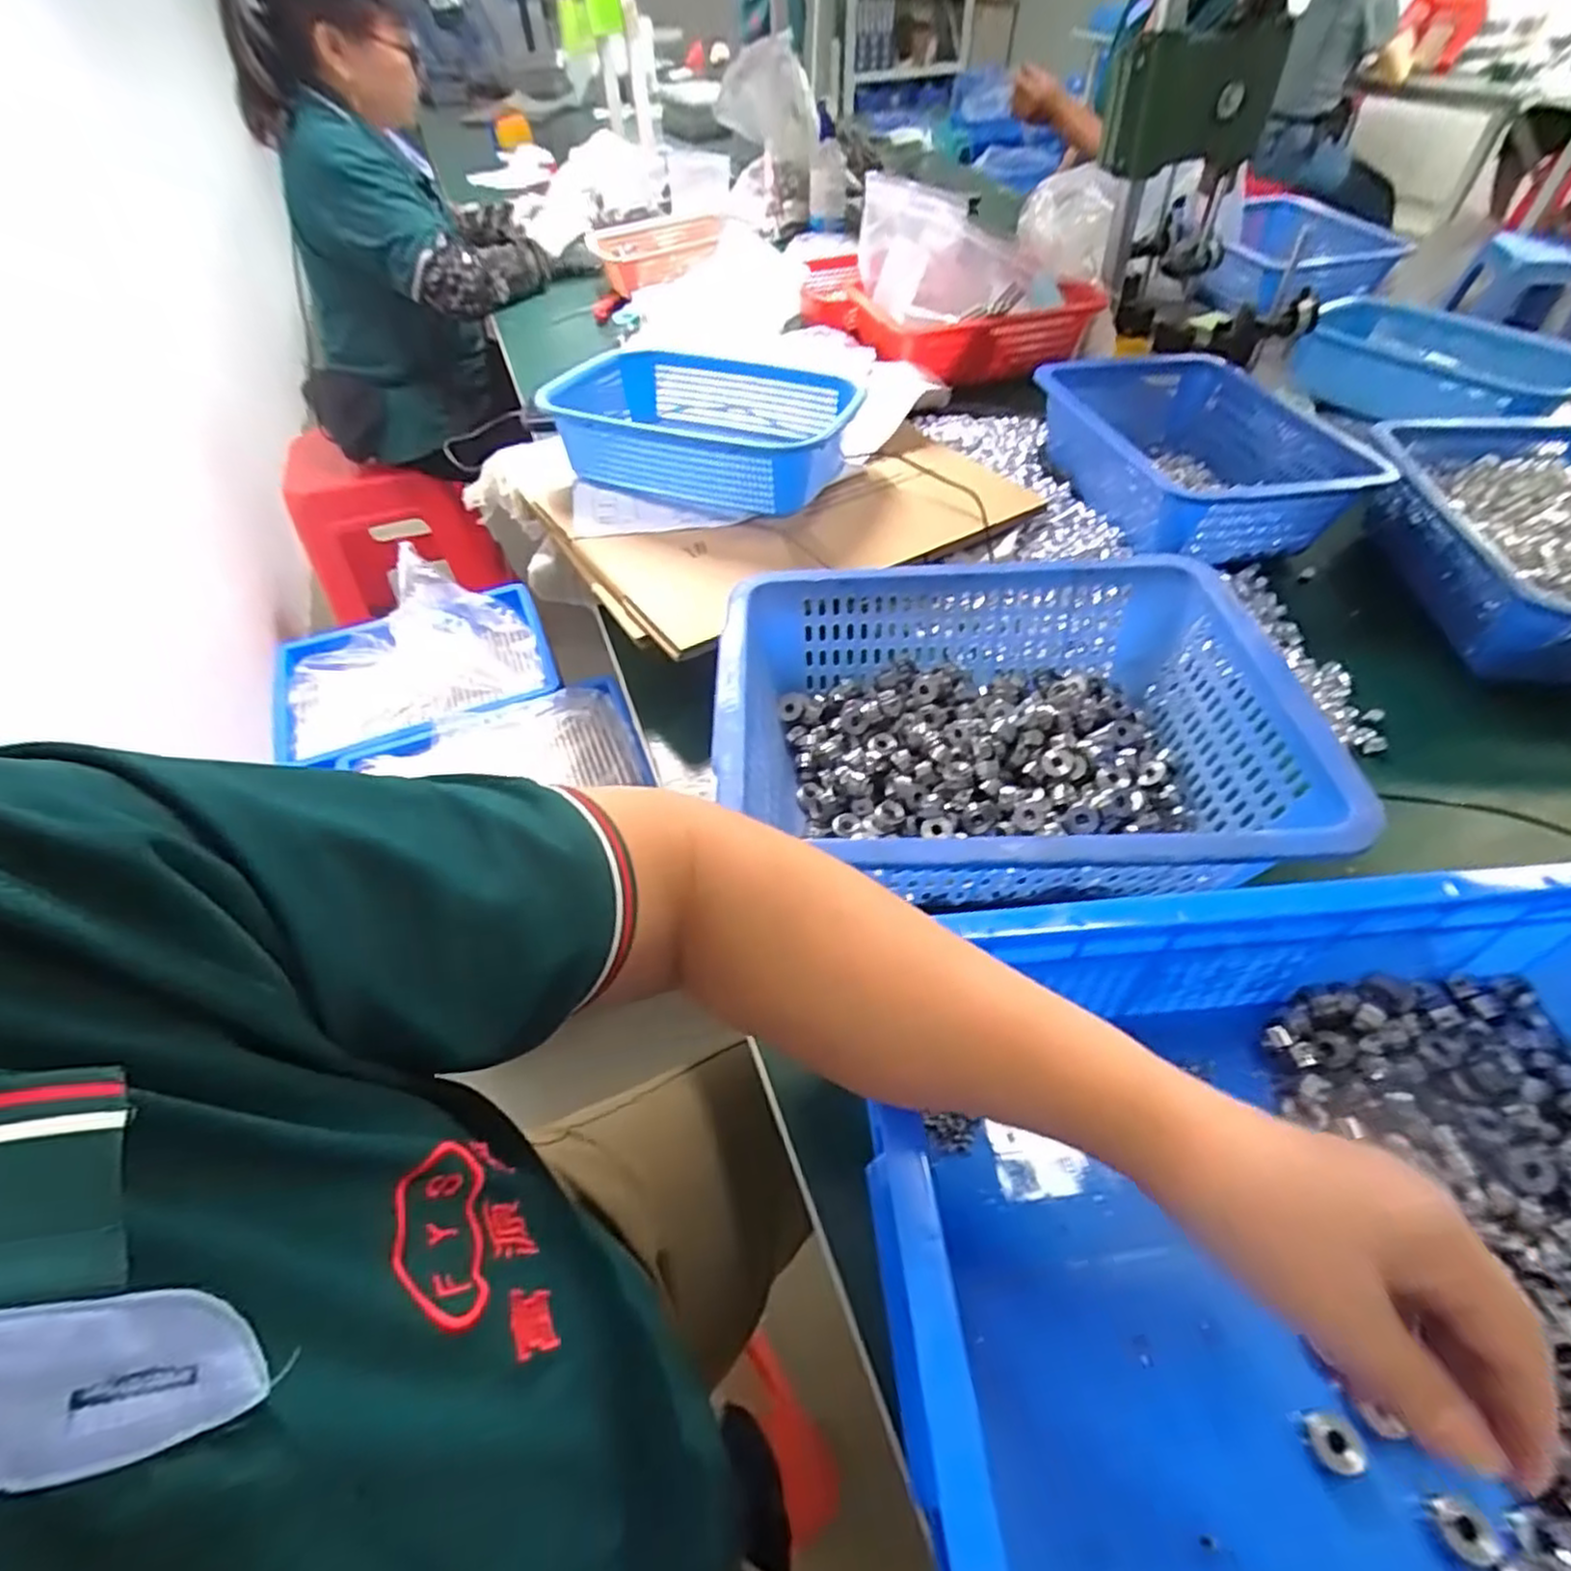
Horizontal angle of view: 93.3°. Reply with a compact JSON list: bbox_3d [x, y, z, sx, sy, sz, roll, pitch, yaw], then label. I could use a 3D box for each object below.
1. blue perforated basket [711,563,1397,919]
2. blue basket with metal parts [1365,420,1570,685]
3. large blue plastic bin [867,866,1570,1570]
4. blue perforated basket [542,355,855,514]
[{"bbox_3d":[0.137,-0.033,0.498,0.350,0.099,0.272,-3,50,0],"label":"blue perforated basket"},{"bbox_3d":[0.672,-0.205,0.651,0.231,0.089,0.310,-3,50,0],"label":"blue basket with metal parts"},{"bbox_3d":[0.265,0.196,0.305,0.371,0.110,0.297,-4,50,-2],"label":"large blue plastic bin"},{"bbox_3d":[-0.076,-0.356,0.740,0.286,0.083,0.204,18,53,16],"label":"blue perforated basket"}]

